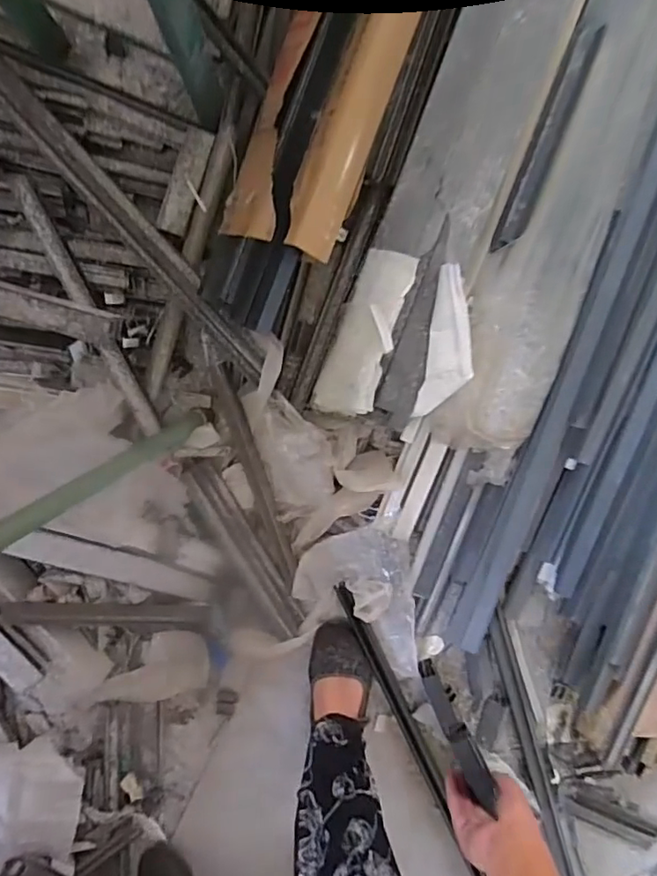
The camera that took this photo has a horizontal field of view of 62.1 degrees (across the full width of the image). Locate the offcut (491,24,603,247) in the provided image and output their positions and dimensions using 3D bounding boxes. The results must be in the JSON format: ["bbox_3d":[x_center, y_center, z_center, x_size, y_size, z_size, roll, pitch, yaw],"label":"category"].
[{"bbox_3d":[0.290,-0.390,0.719,0.032,0.028,0.281,21,97,-4],"label":"offcut"}]

